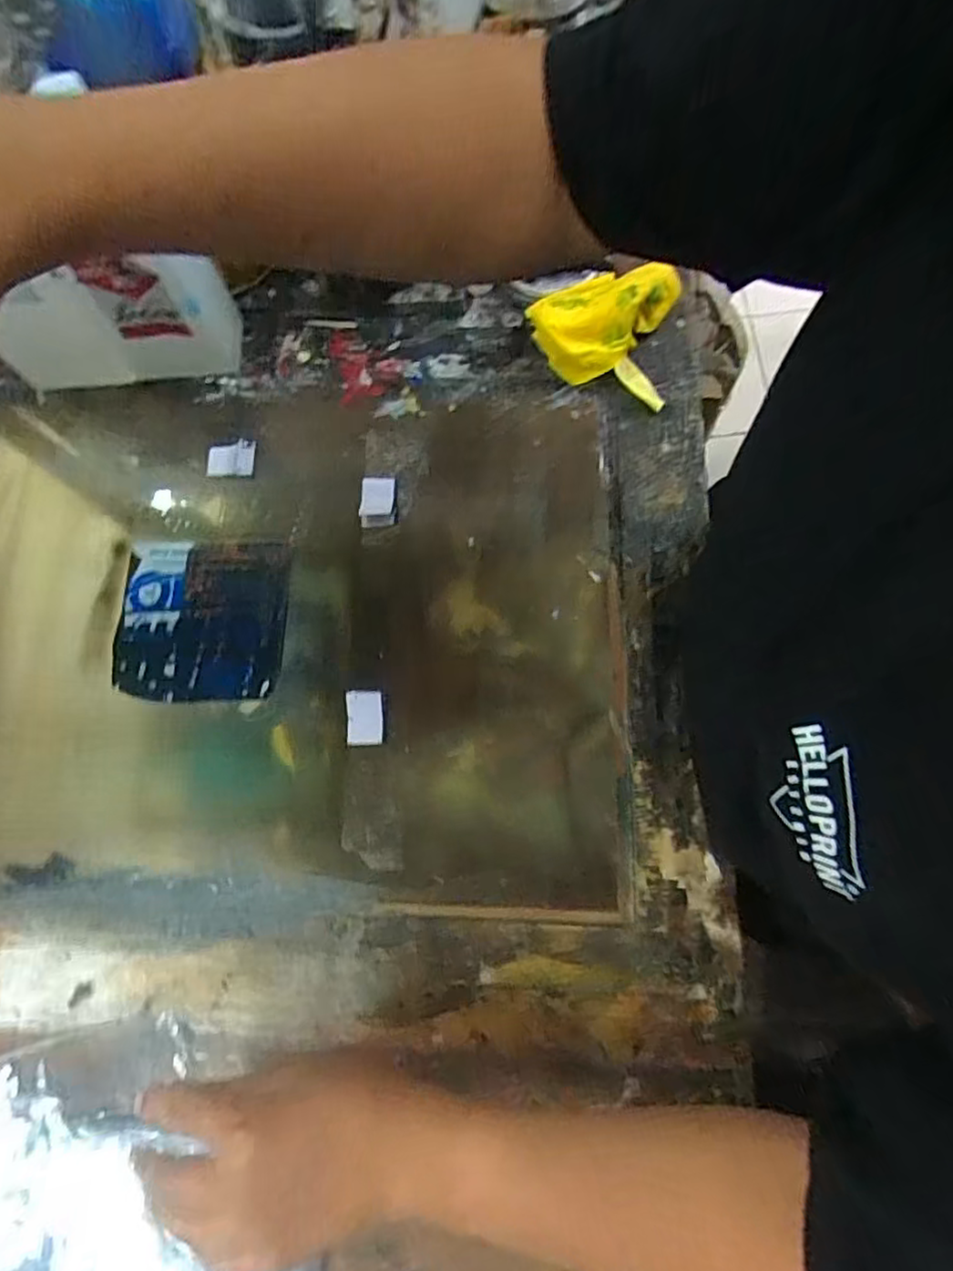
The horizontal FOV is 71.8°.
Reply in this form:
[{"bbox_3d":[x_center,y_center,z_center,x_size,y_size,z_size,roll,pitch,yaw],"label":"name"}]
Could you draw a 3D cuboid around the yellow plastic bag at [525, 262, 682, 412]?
[{"bbox_3d":[0.105,-0.256,0.554,0.120,0.060,0.100,9,74,5],"label":"yellow plastic bag"}]

